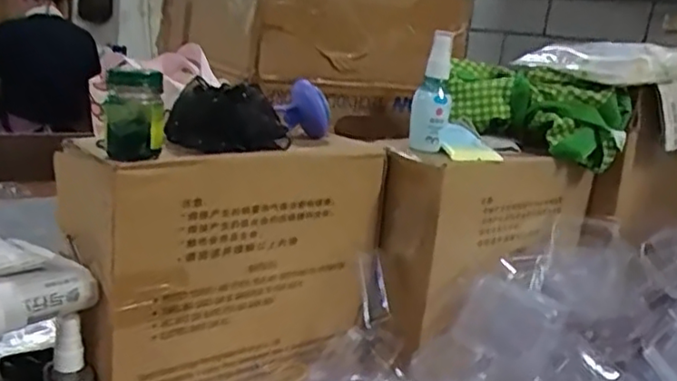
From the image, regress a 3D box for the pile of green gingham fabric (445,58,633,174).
[{"bbox_3d":[0.222,-0.091,0.757,0.202,0.087,0.081,14,15,27],"label":"pile of green gingham fabric"}]

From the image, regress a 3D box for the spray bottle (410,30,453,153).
[{"bbox_3d":[0.094,-0.098,0.662,0.036,0.118,0.035,9,14,7],"label":"spray bottle"}]

